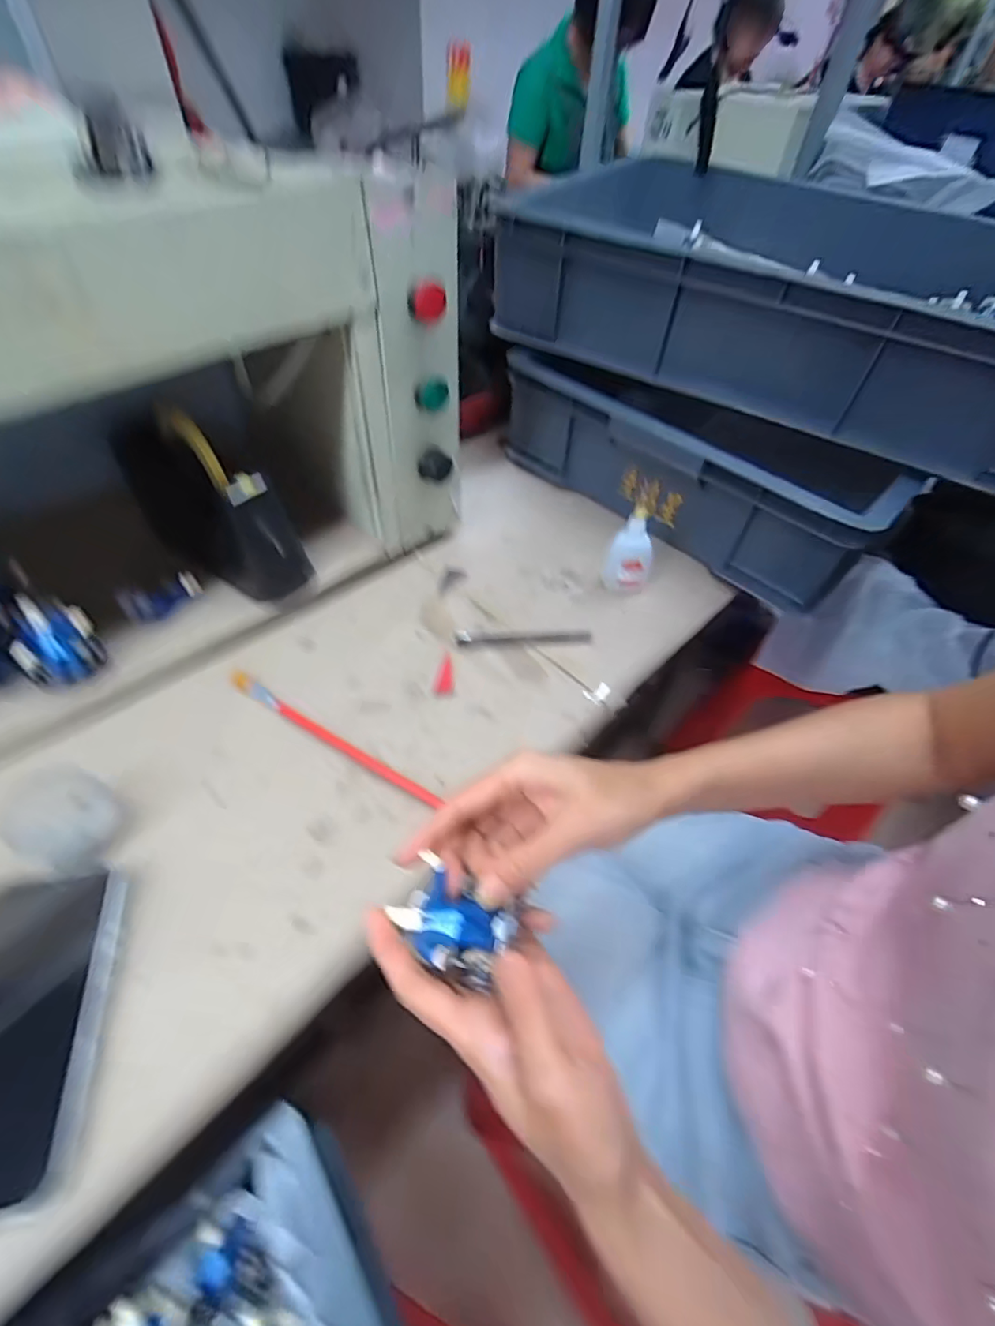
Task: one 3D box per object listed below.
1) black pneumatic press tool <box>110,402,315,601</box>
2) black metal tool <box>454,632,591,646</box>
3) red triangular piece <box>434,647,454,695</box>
[{"bbox_3d":[-0.240,-0.126,0.462,0.167,0.122,0.061,30,56,16],"label":"black pneumatic press tool"},{"bbox_3d":[0.024,-0.022,0.480,0.122,0.008,0.013,-3,52,-7],"label":"black metal tool"},{"bbox_3d":[-0.043,0.007,0.455,0.016,0.004,0.044,12,58,-2],"label":"red triangular piece"}]

